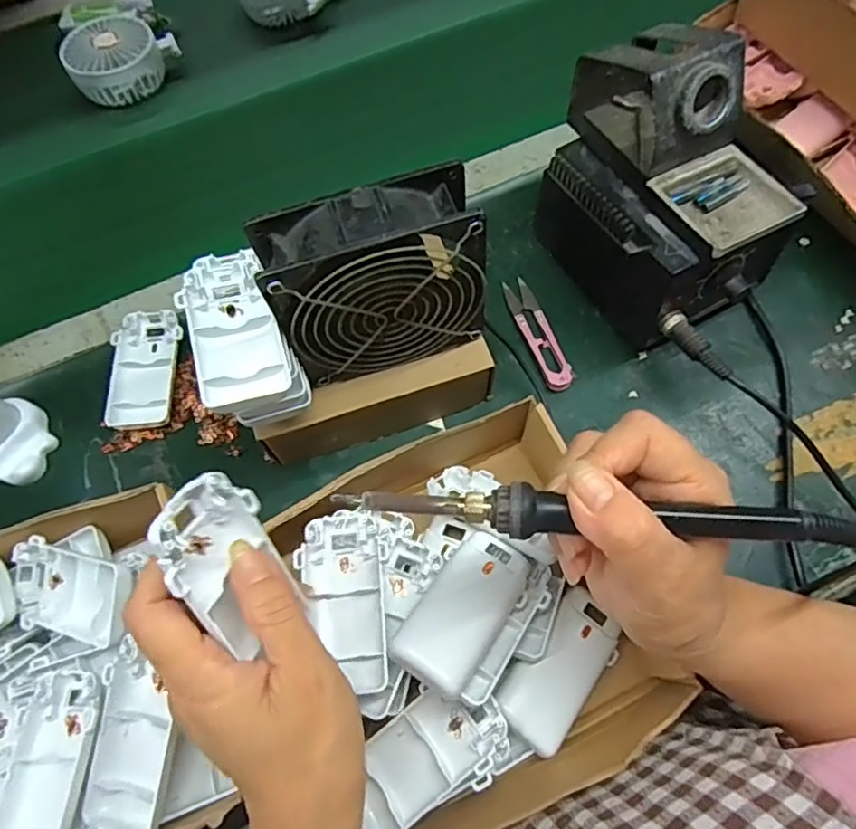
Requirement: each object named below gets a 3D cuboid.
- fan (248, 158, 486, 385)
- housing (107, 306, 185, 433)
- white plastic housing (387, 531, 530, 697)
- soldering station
[{"bbox_3d":[-0.029,-0.075,0.346,0.118,0.114,0.044,-15,67,-5],"label":"fan"},{"bbox_3d":[-0.214,-0.034,0.448,0.044,0.018,0.096,-4,66,0],"label":"housing"},{"bbox_3d":[0.021,0.105,0.325,0.043,0.014,0.089,33,54,15],"label":"white plastic housing"},{"bbox_3d":[0.156,-0.152,0.412,0.104,0.158,0.176,-38,71,-15],"label":"soldering station"}]

